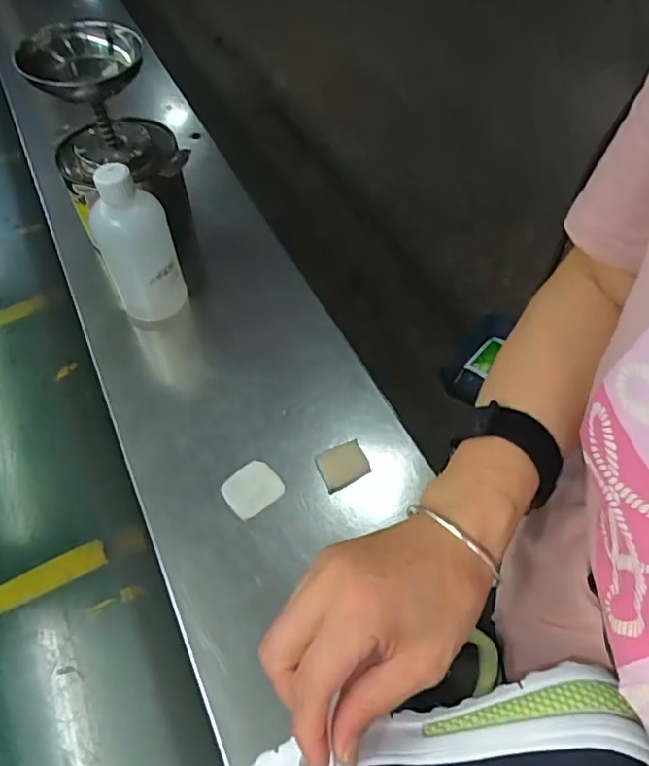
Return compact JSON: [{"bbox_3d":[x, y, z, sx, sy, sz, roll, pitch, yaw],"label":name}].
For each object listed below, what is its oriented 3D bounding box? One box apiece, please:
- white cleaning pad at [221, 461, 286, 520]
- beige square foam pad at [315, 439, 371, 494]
[{"bbox_3d":[-0.069,0.100,0.547,0.051,0.005,0.046,-38,61,-19],"label":"white cleaning pad"},{"bbox_3d":[0.017,0.078,0.559,0.046,0.012,0.042,-22,56,-10],"label":"beige square foam pad"}]

